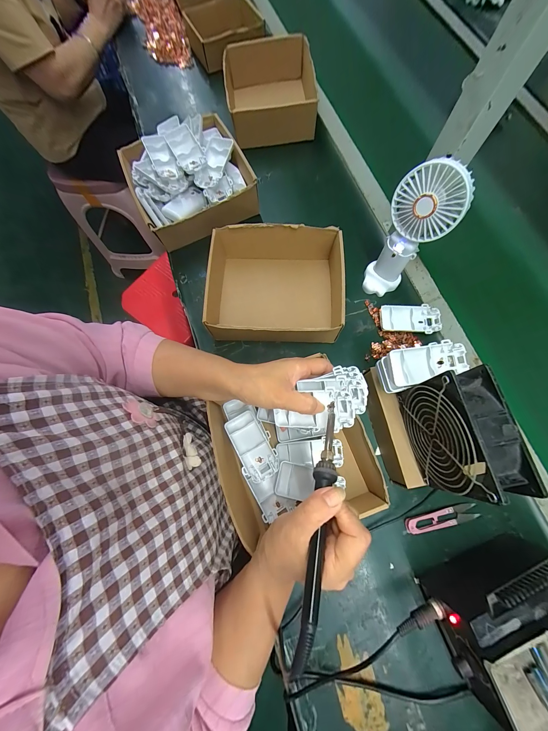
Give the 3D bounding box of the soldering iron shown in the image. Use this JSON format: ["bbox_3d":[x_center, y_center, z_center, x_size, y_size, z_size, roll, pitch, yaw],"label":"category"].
[{"bbox_3d":[0.042,0.130,0.232,0.019,0.022,0.213,12,58,5],"label":"soldering iron"}]

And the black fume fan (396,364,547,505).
[{"bbox_3d":[0.195,0.073,0.277,0.046,0.114,0.116,-9,75,-1],"label":"black fume fan"}]

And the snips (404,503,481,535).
[{"bbox_3d":[0.233,0.213,0.348,0.103,0.012,0.023,-13,75,-1],"label":"snips"}]

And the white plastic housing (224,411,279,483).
[{"bbox_3d":[-0.032,0.114,0.360,0.049,0.018,0.094,-34,77,-7],"label":"white plastic housing"}]

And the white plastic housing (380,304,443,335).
[{"bbox_3d":[0.228,-0.076,0.424,0.095,0.017,0.048,3,75,3],"label":"white plastic housing"}]

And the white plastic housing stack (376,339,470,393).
[{"bbox_3d":[0.189,-0.002,0.320,0.105,0.027,0.045,-16,75,-2],"label":"white plastic housing stack"}]

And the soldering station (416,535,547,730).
[{"bbox_3d":[0.273,0.273,0.254,0.172,0.156,0.104,-18,75,-3],"label":"soldering station"}]

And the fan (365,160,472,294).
[{"bbox_3d":[0.192,-0.180,0.366,0.079,0.184,0.065,26,77,8],"label":"fan"}]

